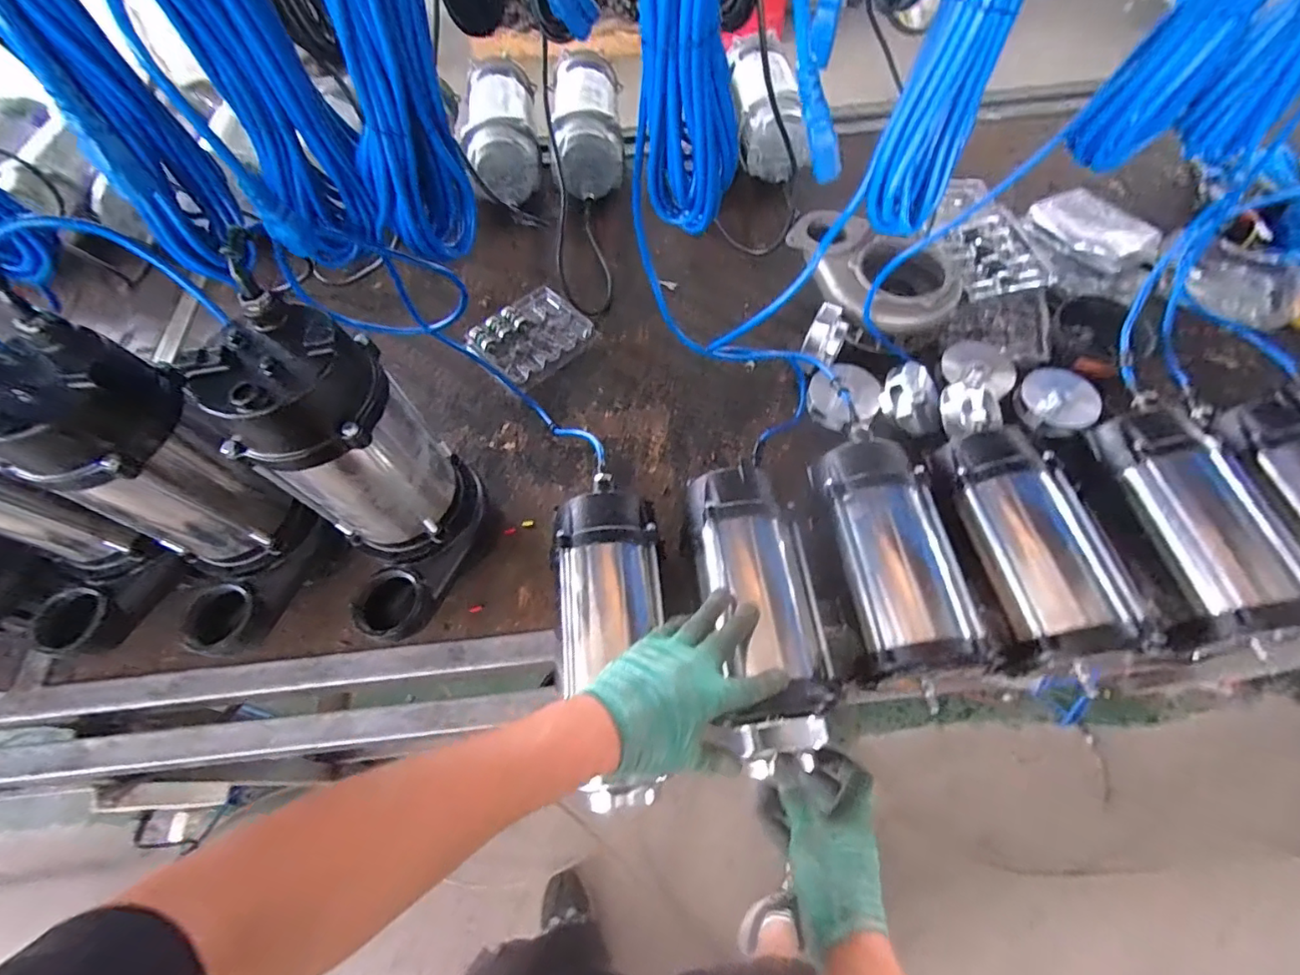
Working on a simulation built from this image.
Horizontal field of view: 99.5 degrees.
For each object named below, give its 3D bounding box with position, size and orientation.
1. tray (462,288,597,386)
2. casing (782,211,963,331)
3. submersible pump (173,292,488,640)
[{"bbox_3d":[-0.183,-0.234,0.850,0.127,0.026,0.158,41,71,21],"label":"tray"},{"bbox_3d":[0.311,-0.308,0.807,0.258,0.065,0.147,39,70,20],"label":"casing"},{"bbox_3d":[-0.278,0.000,0.517,0.129,0.287,0.202,16,64,11],"label":"submersible pump"}]

